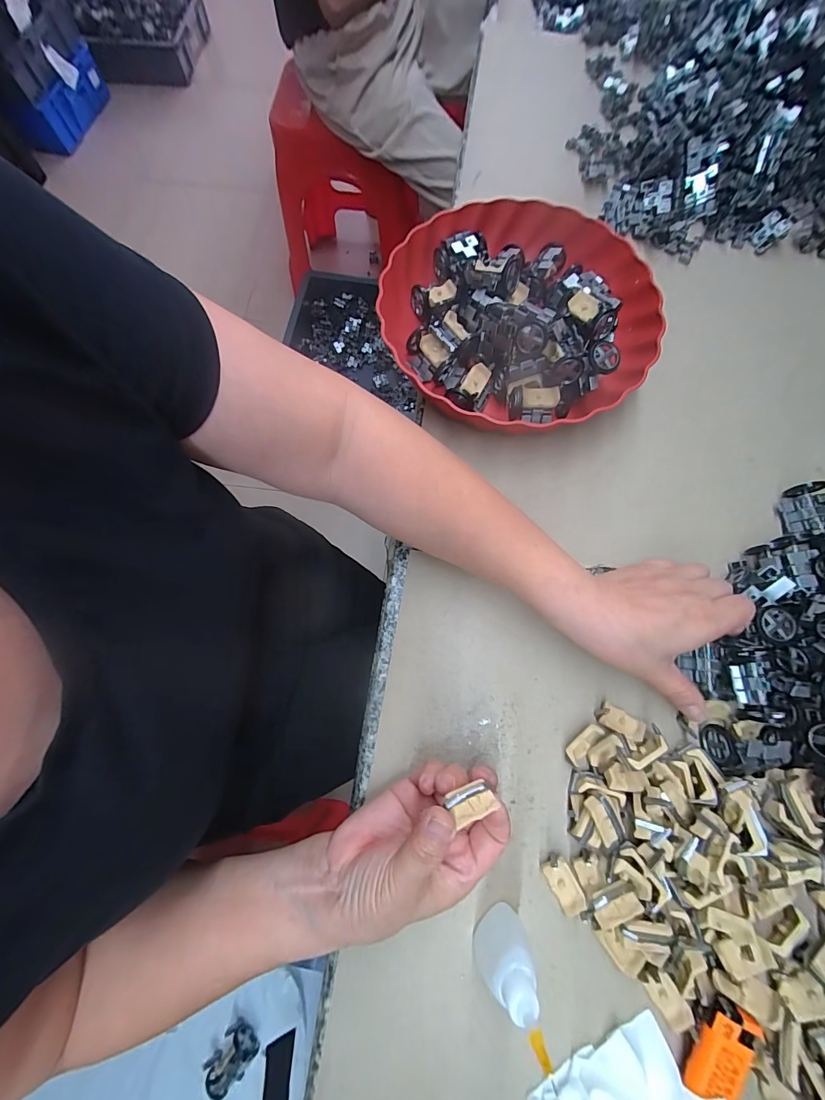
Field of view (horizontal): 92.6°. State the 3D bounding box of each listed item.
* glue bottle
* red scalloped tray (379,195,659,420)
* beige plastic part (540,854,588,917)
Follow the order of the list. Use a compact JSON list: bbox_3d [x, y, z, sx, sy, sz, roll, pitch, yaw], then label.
[{"bbox_3d":[0.054,0.239,0.227,0.027,0.083,0.024,7,74,3],"label":"glue bottle"},{"bbox_3d":[0.094,-0.211,0.367,0.243,0.054,0.241,-7,74,-1],"label":"red scalloped tray"},{"bbox_3d":[0.102,0.226,0.267,0.017,0.010,0.032,-27,75,-7],"label":"beige plastic part"}]

